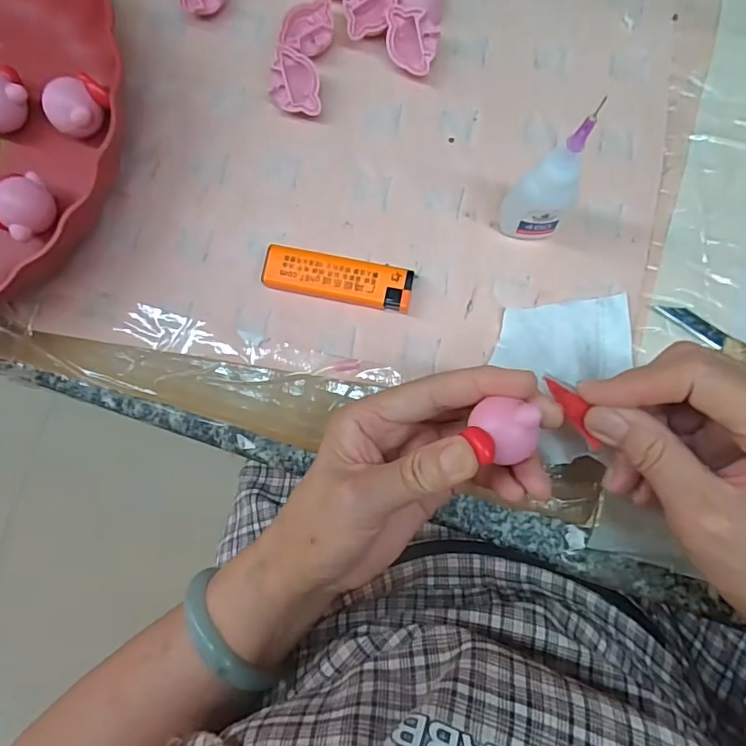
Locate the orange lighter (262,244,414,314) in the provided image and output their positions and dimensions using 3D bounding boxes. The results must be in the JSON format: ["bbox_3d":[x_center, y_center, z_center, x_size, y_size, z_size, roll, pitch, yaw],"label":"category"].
[{"bbox_3d":[-0.019,-0.050,0.282,0.079,0.012,0.023,12,86,4],"label":"orange lighter"}]

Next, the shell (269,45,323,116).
[{"bbox_3d":[-0.043,-0.163,0.294,0.029,0.012,0.032,8,100,-3],"label":"shell"}]

